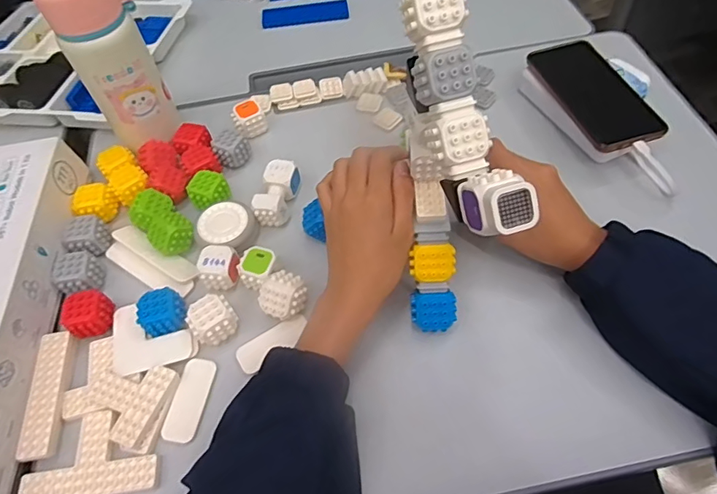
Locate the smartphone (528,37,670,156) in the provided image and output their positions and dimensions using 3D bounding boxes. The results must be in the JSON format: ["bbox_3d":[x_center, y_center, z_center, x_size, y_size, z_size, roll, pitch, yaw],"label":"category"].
[{"bbox_3d":[0.252,-0.166,0.512,0.078,0.012,0.159,-15,56,-5],"label":"smartphone"}]

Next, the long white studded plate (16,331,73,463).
[{"bbox_3d":[-0.253,0.117,0.389,0.024,0.013,0.104,-10,55,-2],"label":"long white studded plate"}]

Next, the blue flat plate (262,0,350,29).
[{"bbox_3d":[-0.078,-0.346,0.711,0.126,0.008,0.046,-5,55,2],"label":"blue flat plate"}]

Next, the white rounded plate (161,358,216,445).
[{"bbox_3d":[-0.138,0.125,0.394,0.028,0.005,0.067,6,56,9],"label":"white rounded plate"}]

